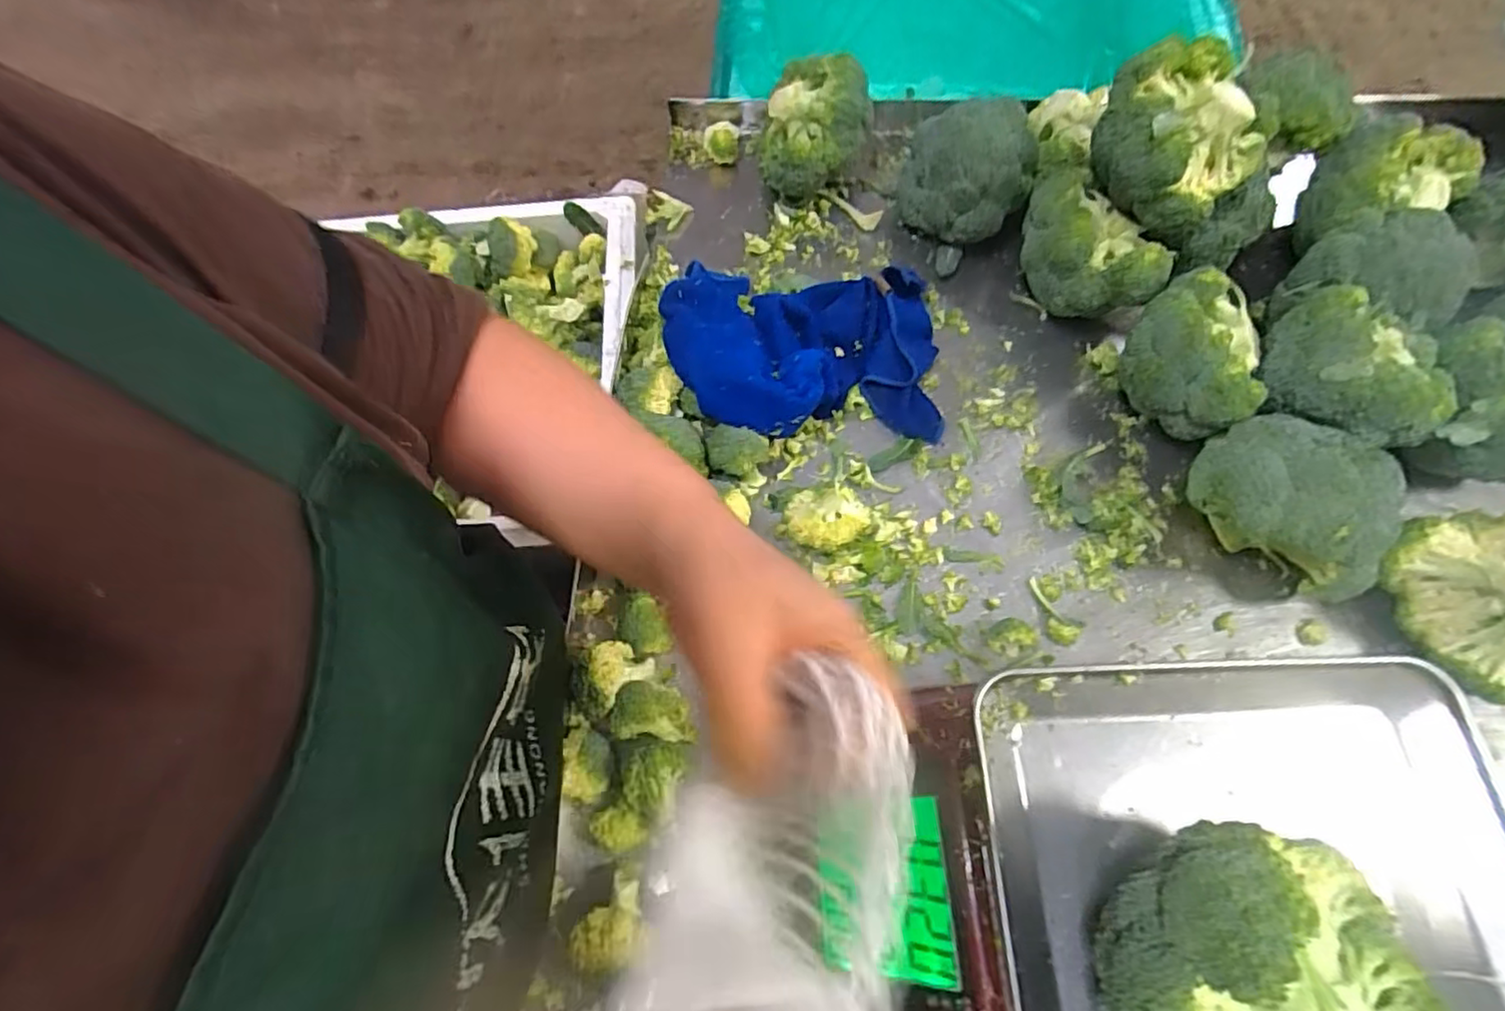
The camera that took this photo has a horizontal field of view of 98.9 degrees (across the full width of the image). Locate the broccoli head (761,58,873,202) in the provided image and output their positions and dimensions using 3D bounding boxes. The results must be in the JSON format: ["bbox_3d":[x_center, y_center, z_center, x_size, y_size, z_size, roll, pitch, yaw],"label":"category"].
[{"bbox_3d":[0.060,-0.360,0.619,0.103,0.118,0.103,-6,67,0],"label":"broccoli head"}]

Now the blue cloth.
[{"bbox_3d":[0.044,-0.142,0.545,0.233,0.077,0.188,-5,67,0],"label":"blue cloth"}]

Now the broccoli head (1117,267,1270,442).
[{"bbox_3d":[0.342,-0.112,0.505,0.096,0.103,0.096,-1,67,2],"label":"broccoli head"}]

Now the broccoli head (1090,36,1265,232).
[{"bbox_3d":[0.317,-0.275,0.485,0.111,0.077,0.113,-1,67,2],"label":"broccoli head"}]

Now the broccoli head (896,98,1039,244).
[{"bbox_3d":[0.196,-0.302,0.587,0.110,0.110,0.093,42,75,18],"label":"broccoli head"}]

